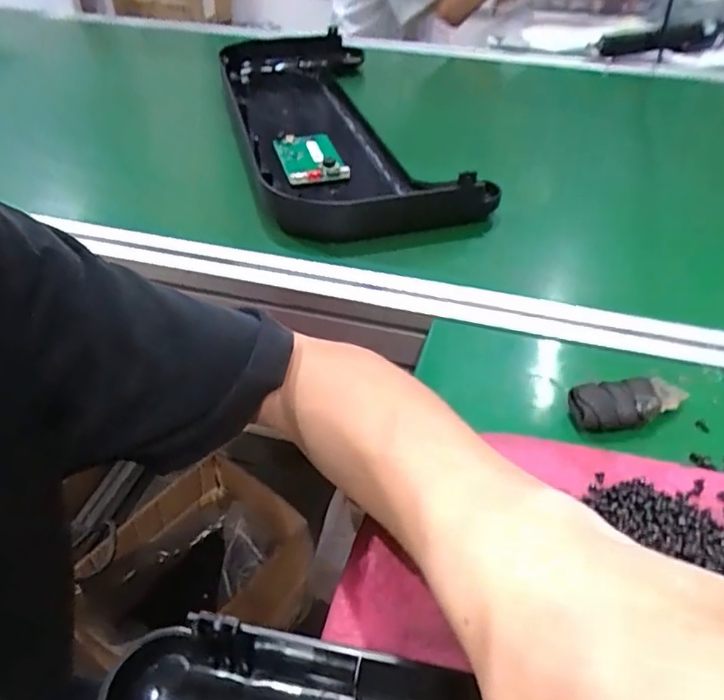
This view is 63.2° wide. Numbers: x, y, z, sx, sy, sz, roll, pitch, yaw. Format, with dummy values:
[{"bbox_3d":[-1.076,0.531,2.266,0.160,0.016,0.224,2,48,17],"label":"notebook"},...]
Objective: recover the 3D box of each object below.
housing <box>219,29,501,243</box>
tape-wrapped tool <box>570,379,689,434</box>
[{"bbox_3d":[-0.051,-0.291,0.722,0.204,0.068,0.589,-13,43,-9],"label":"housing"},{"bbox_3d":[0.162,0.034,0.355,0.073,0.020,0.031,-10,43,-5],"label":"tape-wrapped tool"}]

